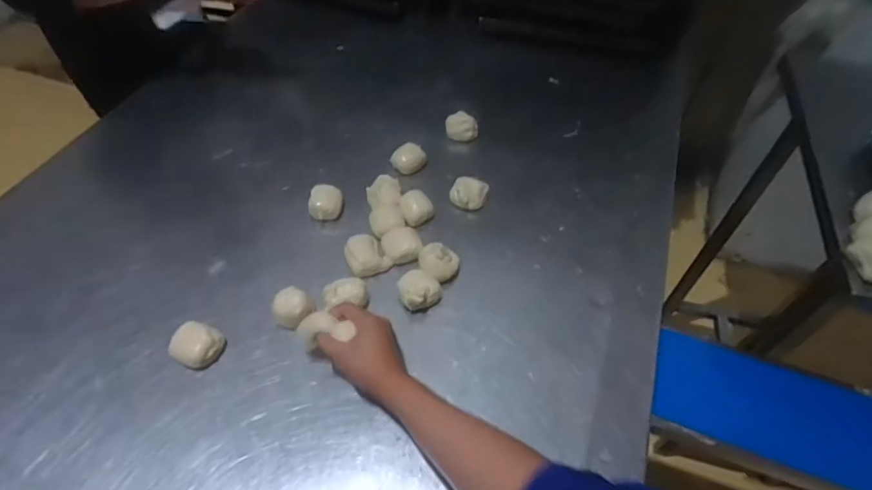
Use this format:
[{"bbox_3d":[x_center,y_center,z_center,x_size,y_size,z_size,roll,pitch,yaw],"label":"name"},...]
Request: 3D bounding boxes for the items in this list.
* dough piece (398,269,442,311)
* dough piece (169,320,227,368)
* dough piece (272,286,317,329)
[{"bbox_3d":[-0.025,0.063,0.717,0.060,0.048,0.058,-35,59,-25],"label":"dough piece"},{"bbox_3d":[-0.310,0.131,0.660,0.058,0.038,0.053,1,51,-1],"label":"dough piece"},{"bbox_3d":[-0.196,0.090,0.694,0.047,0.044,0.047,1,51,-1],"label":"dough piece"}]

